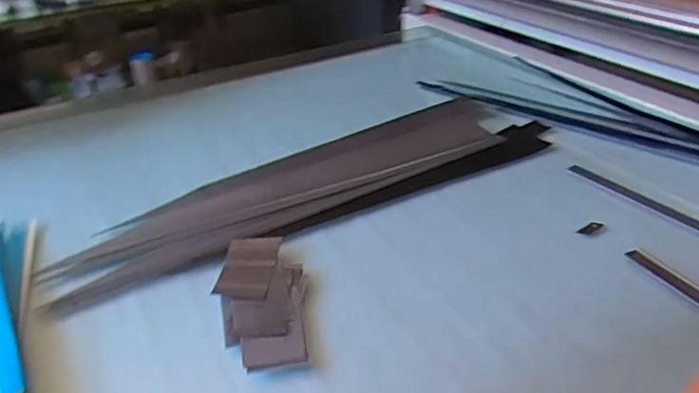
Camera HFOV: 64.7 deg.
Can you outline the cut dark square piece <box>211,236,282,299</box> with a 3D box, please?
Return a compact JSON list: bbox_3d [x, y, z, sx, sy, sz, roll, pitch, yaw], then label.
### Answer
[{"bbox_3d":[-0.139,0.096,0.762,0.072,0.007,0.129,0,32,5],"label":"cut dark square piece"}]

